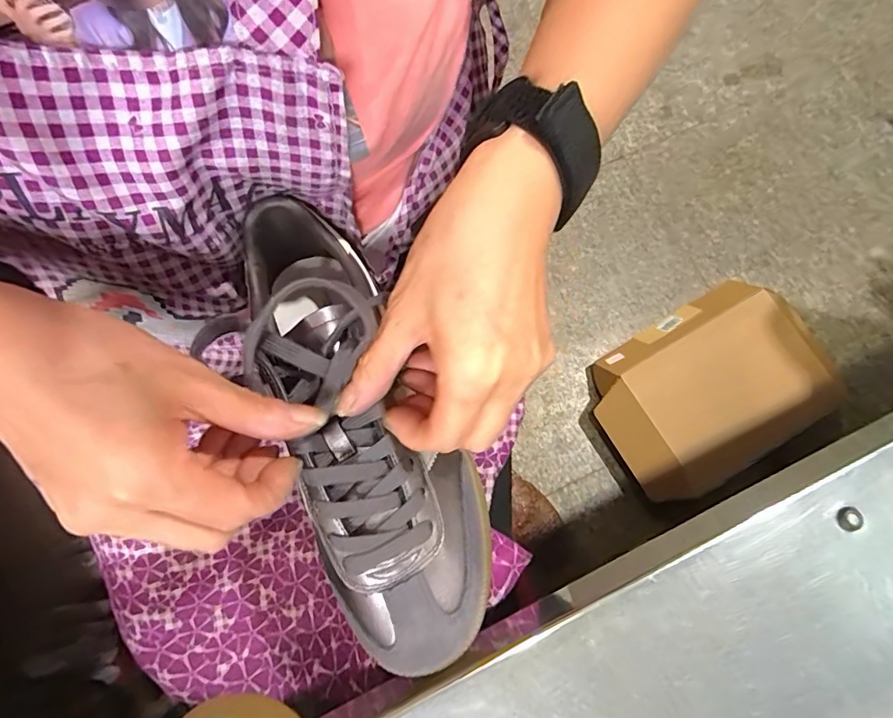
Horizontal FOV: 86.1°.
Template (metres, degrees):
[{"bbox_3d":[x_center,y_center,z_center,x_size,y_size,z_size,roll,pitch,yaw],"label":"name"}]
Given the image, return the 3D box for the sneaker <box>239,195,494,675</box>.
[{"bbox_3d":[-0.046,0.027,0.241,0.080,0.108,0.241,-24,78,-7],"label":"sneaker"}]

